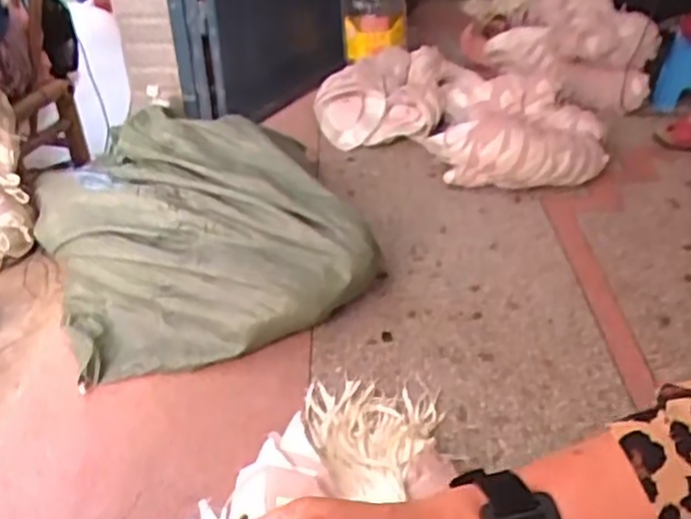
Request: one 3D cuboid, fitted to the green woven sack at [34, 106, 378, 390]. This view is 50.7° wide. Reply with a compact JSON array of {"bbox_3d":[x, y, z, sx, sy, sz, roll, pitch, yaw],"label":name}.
[{"bbox_3d":[-0.276,-0.056,1.389,0.564,0.246,0.529,-14,37,-16],"label":"green woven sack"}]

